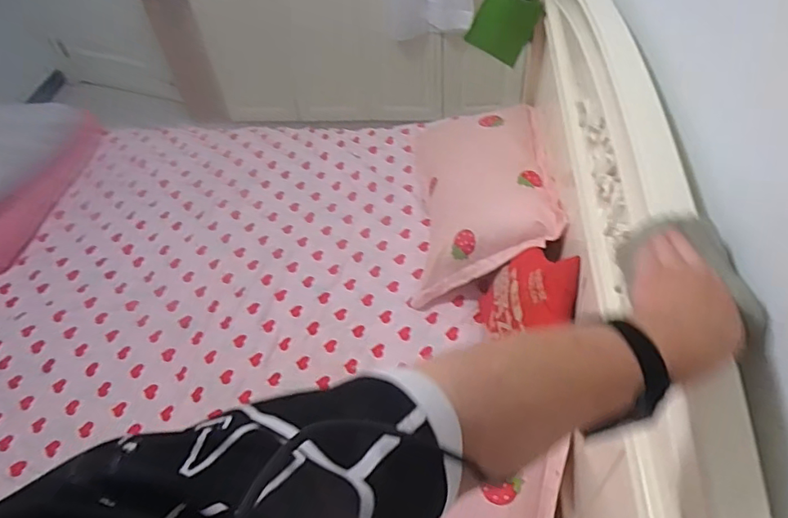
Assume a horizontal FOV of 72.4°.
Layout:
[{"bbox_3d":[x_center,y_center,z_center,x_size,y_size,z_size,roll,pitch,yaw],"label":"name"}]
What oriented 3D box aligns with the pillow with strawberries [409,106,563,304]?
[{"bbox_3d":[0.240,-0.224,1.505,0.422,0.168,0.729,-23,44,29],"label":"pillow with strawberries"}]

